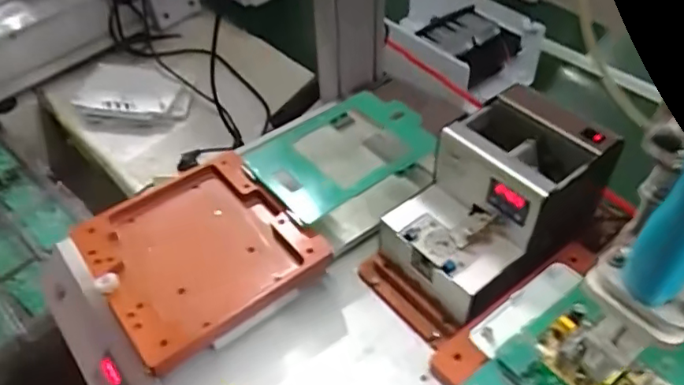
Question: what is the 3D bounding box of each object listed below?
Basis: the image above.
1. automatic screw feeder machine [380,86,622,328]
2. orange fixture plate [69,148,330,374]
[{"bbox_3d":[0.151,0.007,0.549,0.195,0.130,0.127,-32,52,-23],"label":"automatic screw feeder machine"},{"bbox_3d":[-0.146,0.058,0.575,0.189,0.038,0.199,-31,59,-22],"label":"orange fixture plate"}]

